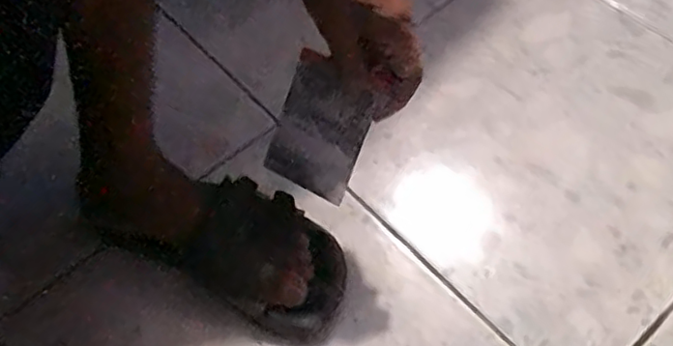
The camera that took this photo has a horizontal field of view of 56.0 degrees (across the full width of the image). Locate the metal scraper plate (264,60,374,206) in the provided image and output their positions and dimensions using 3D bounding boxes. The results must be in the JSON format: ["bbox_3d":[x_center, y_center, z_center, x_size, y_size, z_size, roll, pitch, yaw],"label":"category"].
[{"bbox_3d":[-0.013,-0.032,0.493,0.070,0.094,0.006,26,19,17],"label":"metal scraper plate"}]

